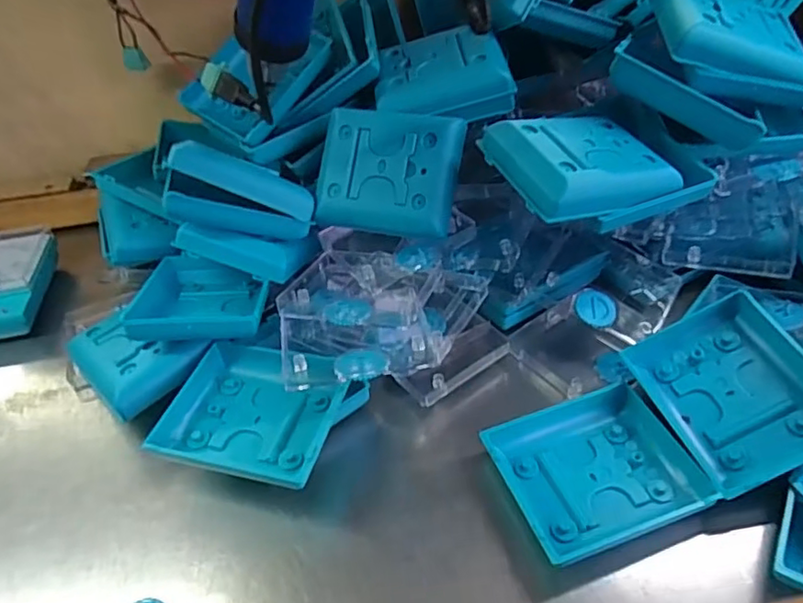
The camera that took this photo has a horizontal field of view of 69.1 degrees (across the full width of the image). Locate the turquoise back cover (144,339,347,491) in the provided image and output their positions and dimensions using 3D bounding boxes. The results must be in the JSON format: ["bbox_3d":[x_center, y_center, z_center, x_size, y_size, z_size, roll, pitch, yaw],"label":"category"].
[{"bbox_3d":[-0.100,0.072,0.397,0.116,0.023,0.097,6,44,12],"label":"turquoise back cover"}]

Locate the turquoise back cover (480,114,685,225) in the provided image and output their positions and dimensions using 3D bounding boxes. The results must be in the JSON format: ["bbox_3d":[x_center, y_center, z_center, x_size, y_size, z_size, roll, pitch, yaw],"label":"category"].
[{"bbox_3d":[0.119,-0.098,0.397,0.105,0.028,0.088,-20,45,-15],"label":"turquoise back cover"}]

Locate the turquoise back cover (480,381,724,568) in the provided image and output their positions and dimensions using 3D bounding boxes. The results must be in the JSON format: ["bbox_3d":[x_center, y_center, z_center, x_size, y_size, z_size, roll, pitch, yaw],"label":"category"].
[{"bbox_3d":[0.124,0.104,0.372,0.118,0.021,0.095,-16,44,-11],"label":"turquoise back cover"}]

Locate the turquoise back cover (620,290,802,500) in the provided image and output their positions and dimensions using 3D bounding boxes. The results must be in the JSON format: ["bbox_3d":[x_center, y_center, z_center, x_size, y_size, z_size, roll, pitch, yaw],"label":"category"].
[{"bbox_3d":[0.217,0.056,0.382,0.093,0.022,0.117,-31,51,9],"label":"turquoise back cover"}]

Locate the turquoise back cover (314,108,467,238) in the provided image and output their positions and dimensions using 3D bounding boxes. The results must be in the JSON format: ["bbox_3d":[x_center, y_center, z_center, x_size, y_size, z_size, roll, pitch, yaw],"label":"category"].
[{"bbox_3d":[-0.011,-0.100,0.447,0.106,0.019,0.091,9,92,15],"label":"turquoise back cover"}]

